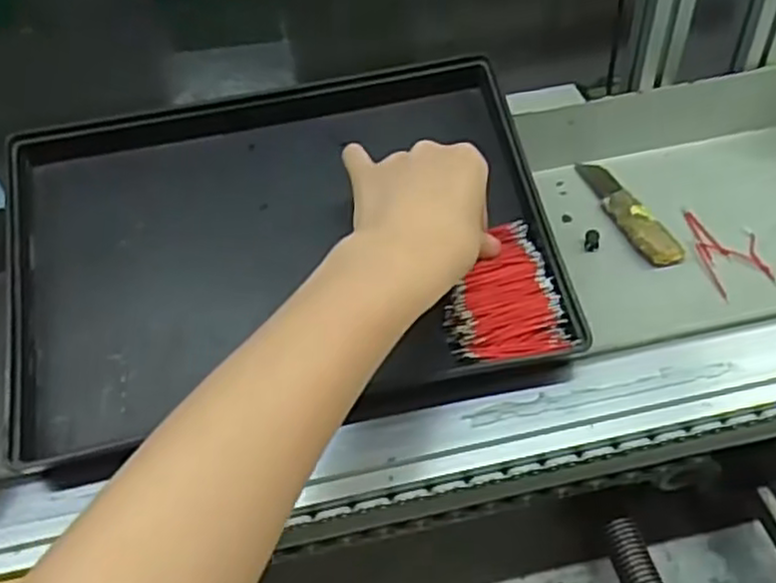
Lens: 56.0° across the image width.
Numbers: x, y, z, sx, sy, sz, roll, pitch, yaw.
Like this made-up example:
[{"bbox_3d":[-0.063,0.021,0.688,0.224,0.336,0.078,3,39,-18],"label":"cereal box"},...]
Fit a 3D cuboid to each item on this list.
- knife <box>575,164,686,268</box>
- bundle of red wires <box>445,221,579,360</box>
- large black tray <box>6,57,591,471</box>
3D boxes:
[{"bbox_3d":[0.147,-0.051,0.453,0.025,0.006,0.102,-16,49,-10],"label":"knife"},{"bbox_3d":[0.058,0.001,0.387,0.059,0.008,0.078,-12,64,-4],"label":"bundle of red wires"},{"bbox_3d":[-0.057,-0.030,0.408,0.286,0.038,0.205,-12,67,-3],"label":"large black tray"}]

